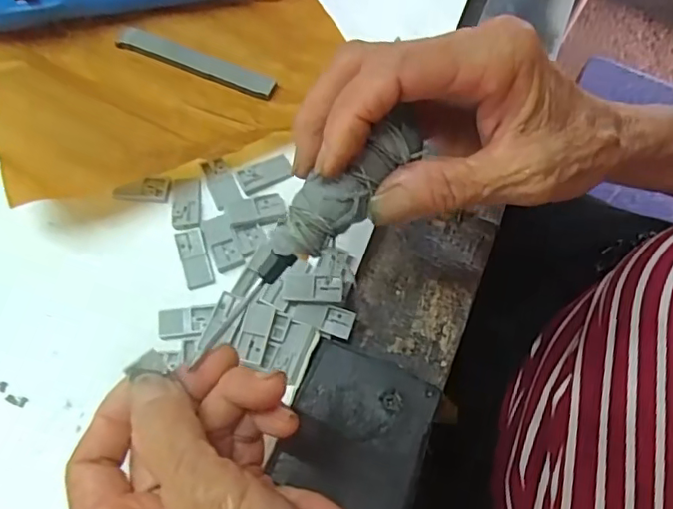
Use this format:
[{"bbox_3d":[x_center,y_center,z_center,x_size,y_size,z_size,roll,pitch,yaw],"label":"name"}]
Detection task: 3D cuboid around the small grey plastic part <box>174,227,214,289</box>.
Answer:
[{"bbox_3d":[-0.068,0.001,0.271,0.013,0.005,0.030,-16,66,-11],"label":"small grey plastic part"}]

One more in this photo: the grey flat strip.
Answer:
[{"bbox_3d":[-0.081,-0.111,0.327,0.096,0.006,0.013,21,64,7],"label":"grey flat strip"}]

